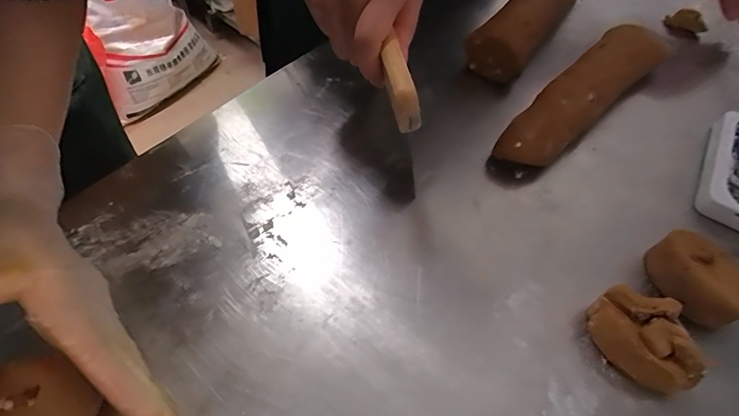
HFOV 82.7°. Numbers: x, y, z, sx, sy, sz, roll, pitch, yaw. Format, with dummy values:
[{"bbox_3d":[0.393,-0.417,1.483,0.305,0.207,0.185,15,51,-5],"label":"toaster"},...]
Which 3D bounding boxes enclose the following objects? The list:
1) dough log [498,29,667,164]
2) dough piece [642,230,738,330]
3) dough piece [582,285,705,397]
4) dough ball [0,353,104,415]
[{"bbox_3d":[0.206,-0.110,0.402,0.060,0.062,0.224,41,63,20],"label":"dough log"},{"bbox_3d":[0.236,0.051,0.302,0.034,0.038,0.067,-19,60,-16],"label":"dough piece"},{"bbox_3d":[0.181,0.085,0.276,0.041,0.041,0.069,-36,66,-24],"label":"dough piece"},{"bbox_3d":[-0.171,0.103,0.220,0.036,0.045,0.035,2,56,-3],"label":"dough ball"}]

